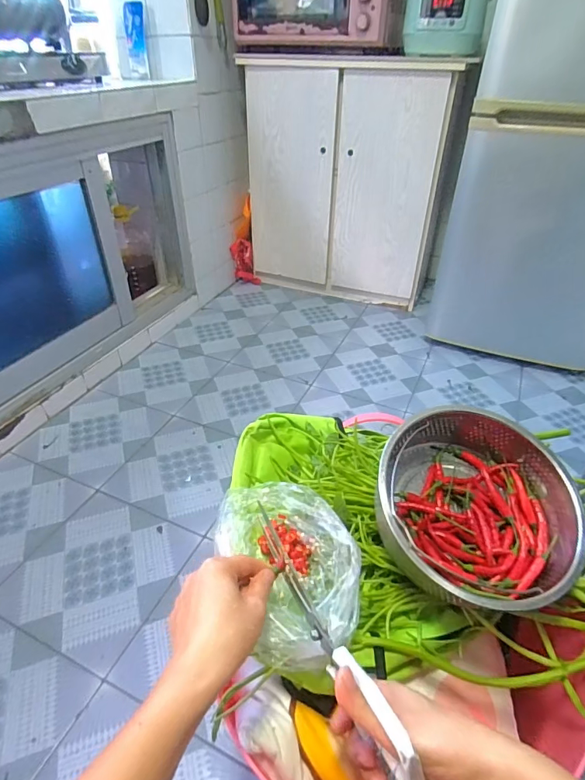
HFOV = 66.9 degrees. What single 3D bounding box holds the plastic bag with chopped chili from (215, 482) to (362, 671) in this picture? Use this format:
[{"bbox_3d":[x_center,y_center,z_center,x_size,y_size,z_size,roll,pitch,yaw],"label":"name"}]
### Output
[{"bbox_3d":[-0.006,0.168,0.438,0.127,0.056,0.178,-17,41,-22],"label":"plastic bag with chopped chili"}]

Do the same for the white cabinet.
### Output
[{"bbox_3d":[0.228,-0.811,1.735,0.719,0.761,0.399,17,40,20],"label":"white cabinet"}]

